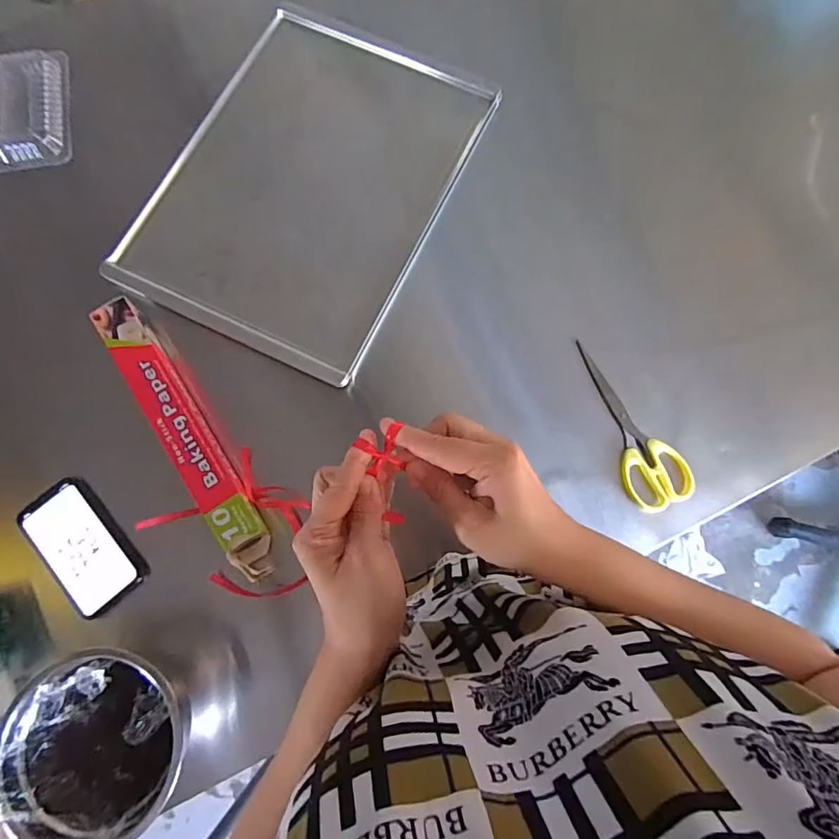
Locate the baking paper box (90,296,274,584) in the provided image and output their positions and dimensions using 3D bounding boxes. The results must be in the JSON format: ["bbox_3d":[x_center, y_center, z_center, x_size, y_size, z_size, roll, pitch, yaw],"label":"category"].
[{"bbox_3d":[-0.247,0.015,0.520,0.051,0.042,0.338,-34,80,-7],"label":"baking paper box"}]

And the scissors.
[{"bbox_3d":[0.236,0.001,0.537,0.069,0.014,0.199,-19,78,-4],"label":"scissors"}]

